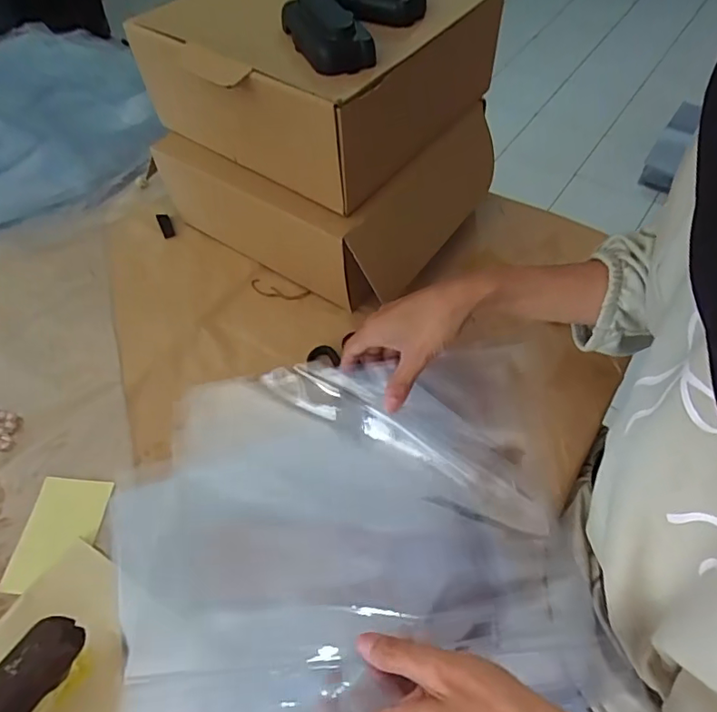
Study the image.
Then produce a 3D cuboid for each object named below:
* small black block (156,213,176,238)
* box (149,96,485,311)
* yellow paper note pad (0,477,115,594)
[{"bbox_3d":[-0.236,-0.161,0.635,0.015,0.004,0.050,-24,57,-13],"label":"small black block"},{"bbox_3d":[-0.031,-0.205,0.587,0.297,0.113,0.251,28,61,20],"label":"box"},{"bbox_3d":[-0.246,0.143,0.425,0.065,0.004,0.091,1,55,4],"label":"yellow paper note pad"}]

